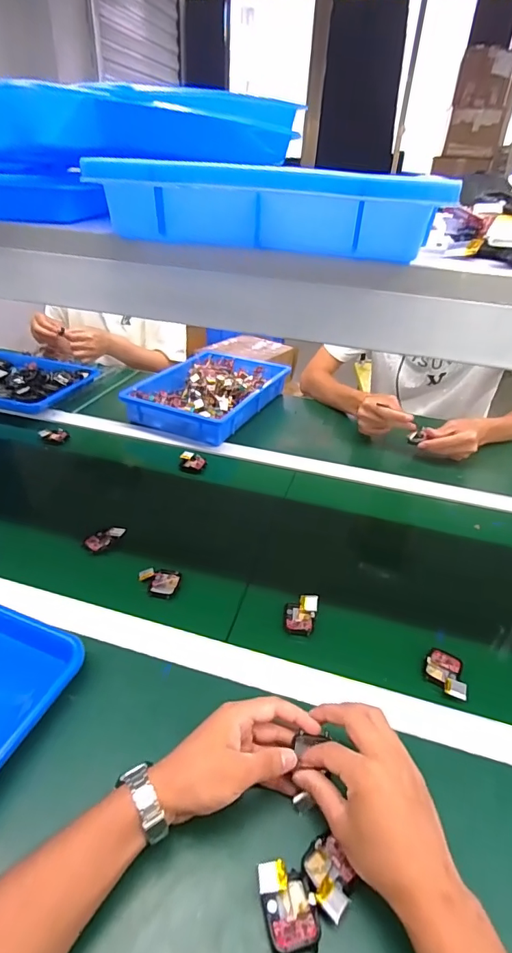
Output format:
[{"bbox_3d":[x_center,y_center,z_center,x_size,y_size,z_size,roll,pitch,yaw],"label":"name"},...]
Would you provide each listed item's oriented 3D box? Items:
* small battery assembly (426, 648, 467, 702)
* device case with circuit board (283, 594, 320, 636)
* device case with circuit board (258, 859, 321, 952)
[{"bbox_3d":[0.213,0.219,0.512,0.039,0.014,0.057,12,35,12],"label":"small battery assembly"},{"bbox_3d":[0.055,0.173,0.570,0.040,0.028,0.048,10,35,8],"label":"device case with circuit board"},{"bbox_3d":[0.025,0.323,0.345,0.038,0.012,0.053,-7,36,-15],"label":"device case with circuit board"}]

